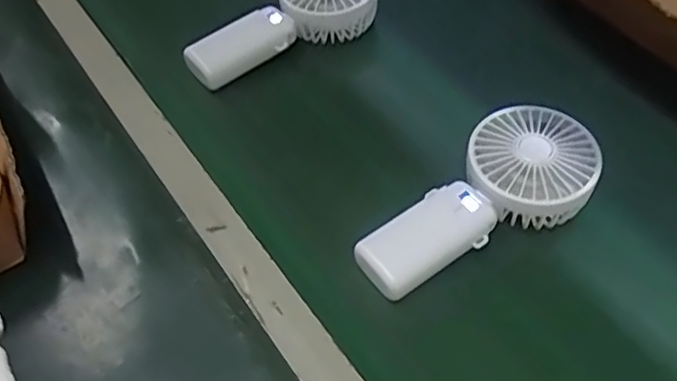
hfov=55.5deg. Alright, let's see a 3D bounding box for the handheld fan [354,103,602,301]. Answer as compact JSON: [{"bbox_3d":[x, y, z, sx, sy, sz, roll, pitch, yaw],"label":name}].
[{"bbox_3d":[0.094,0.004,0.442,0.182,0.040,0.082,-26,56,-19],"label":"handheld fan"}]

